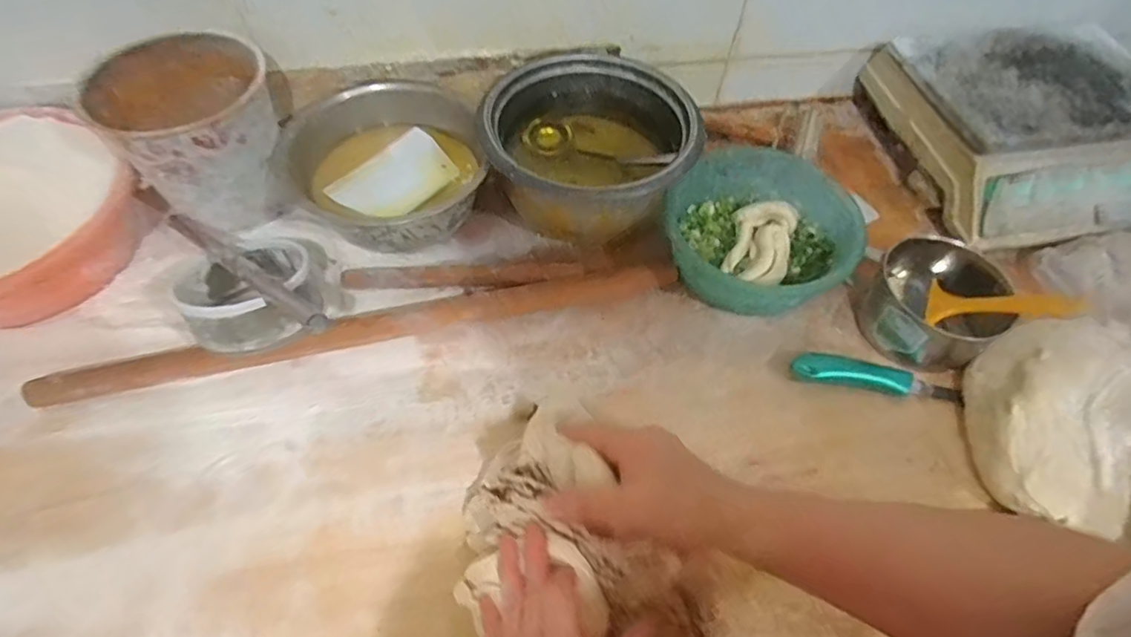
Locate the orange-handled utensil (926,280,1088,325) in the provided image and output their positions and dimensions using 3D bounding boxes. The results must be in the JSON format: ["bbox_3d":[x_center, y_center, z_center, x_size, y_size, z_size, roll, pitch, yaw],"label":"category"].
[{"bbox_3d":[0.445,-0.017,0.593,0.128,0.023,0.050,3,54,30],"label":"orange-handled utensil"}]

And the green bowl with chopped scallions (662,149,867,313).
[{"bbox_3d":[0.218,-0.095,0.663,0.197,0.081,0.187,1,57,-1],"label":"green bowl with chopped scallions"}]

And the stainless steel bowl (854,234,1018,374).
[{"bbox_3d":[0.394,-0.015,0.633,0.133,0.079,0.126,1,57,-1],"label":"stainless steel bowl"}]

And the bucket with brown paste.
[{"bbox_3d":[-0.390,-0.196,0.650,0.174,0.158,0.163,41,65,21],"label":"bucket with brown paste"}]

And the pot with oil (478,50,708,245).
[{"bbox_3d":[0.029,-0.207,0.700,0.230,0.110,0.210,1,57,-1],"label":"pot with oil"}]

